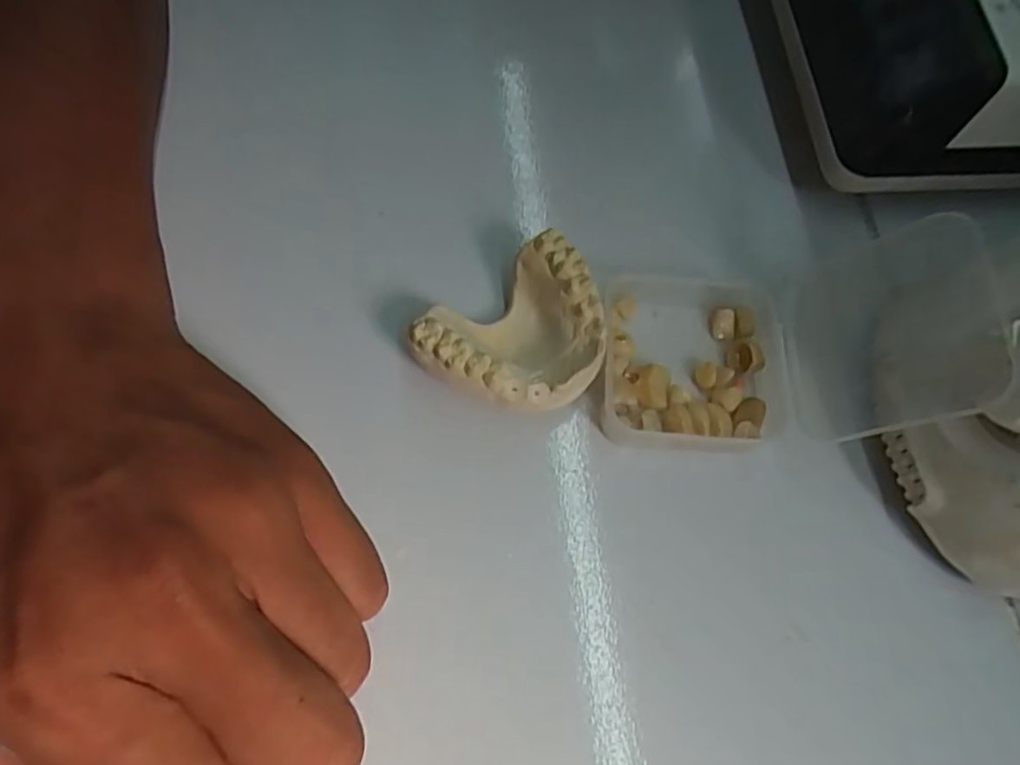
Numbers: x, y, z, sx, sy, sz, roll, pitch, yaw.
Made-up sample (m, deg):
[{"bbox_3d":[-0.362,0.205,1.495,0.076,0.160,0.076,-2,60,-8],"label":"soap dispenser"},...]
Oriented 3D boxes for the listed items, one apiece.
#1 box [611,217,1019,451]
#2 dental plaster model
[{"bbox_3d":[0.085,-0.014,0.198,0.110,0.057,0.065,1,69,-3],"label":"box"},{"bbox_3d":[0.005,-0.012,0.206,0.056,0.026,0.044,-39,76,-16],"label":"dental plaster model"}]

